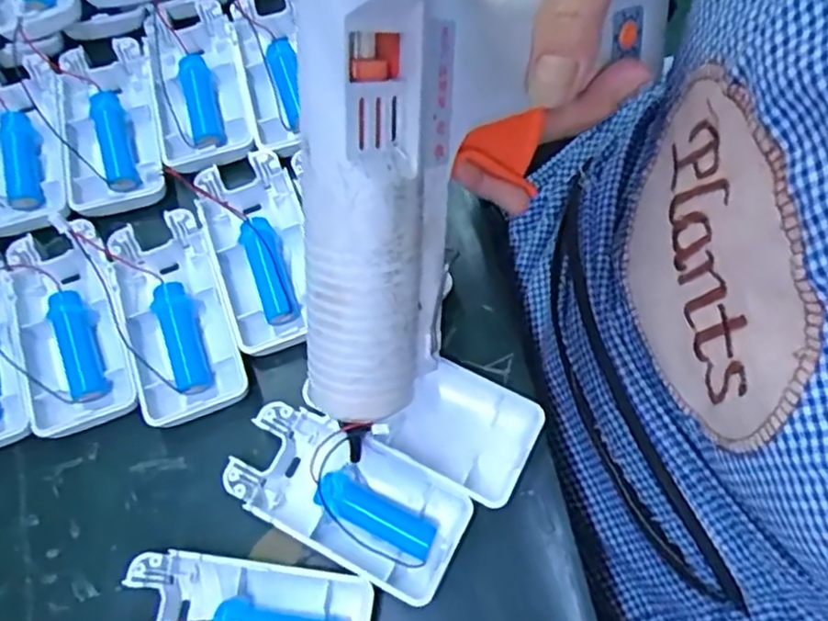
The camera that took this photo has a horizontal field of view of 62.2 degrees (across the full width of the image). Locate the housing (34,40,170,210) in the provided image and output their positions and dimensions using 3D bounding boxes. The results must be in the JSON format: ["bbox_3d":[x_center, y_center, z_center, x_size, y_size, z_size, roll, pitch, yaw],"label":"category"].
[{"bbox_3d":[-0.152,-0.089,0.341,0.052,0.029,0.098,-18,70,-2],"label":"housing"}]

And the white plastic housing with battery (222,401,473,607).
[{"bbox_3d":[-0.026,0.073,0.271,0.091,0.014,0.046,27,74,13],"label":"white plastic housing with battery"}]

